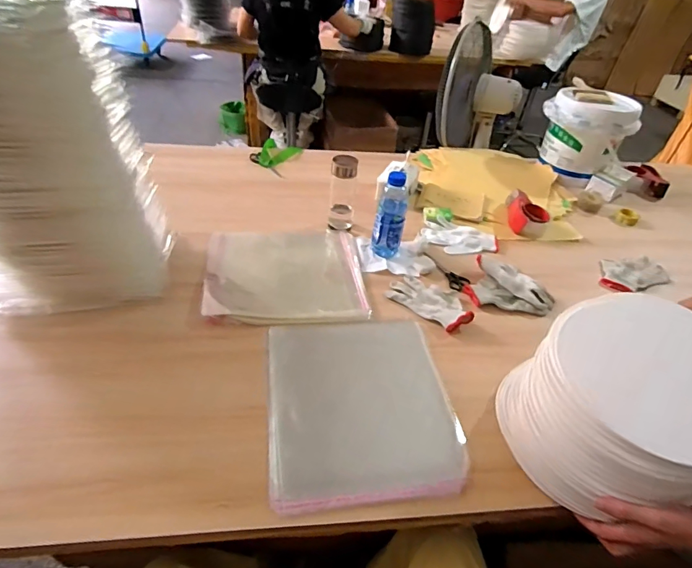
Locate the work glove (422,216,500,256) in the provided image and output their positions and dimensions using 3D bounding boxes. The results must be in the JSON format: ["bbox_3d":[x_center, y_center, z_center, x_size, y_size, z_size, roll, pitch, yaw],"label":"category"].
[{"bbox_3d":[0.294,-0.118,1.093,0.194,0.016,0.125,19,44,14],"label":"work glove"}]

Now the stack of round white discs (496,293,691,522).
[{"bbox_3d":[0.385,0.172,0.609,0.245,0.189,0.233,-10,44,-19],"label":"stack of round white discs"}]

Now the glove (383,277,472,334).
[{"bbox_3d":[0.182,0.033,0.897,0.182,0.030,0.098,33,50,27],"label":"glove"}]

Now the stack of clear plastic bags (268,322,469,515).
[{"bbox_3d":[0.025,0.196,0.713,0.302,0.019,0.333,-3,43,-8],"label":"stack of clear plastic bags"}]

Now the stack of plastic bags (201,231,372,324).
[{"bbox_3d":[-0.136,-0.037,0.957,0.340,0.023,0.337,-2,39,-10],"label":"stack of plastic bags"}]

